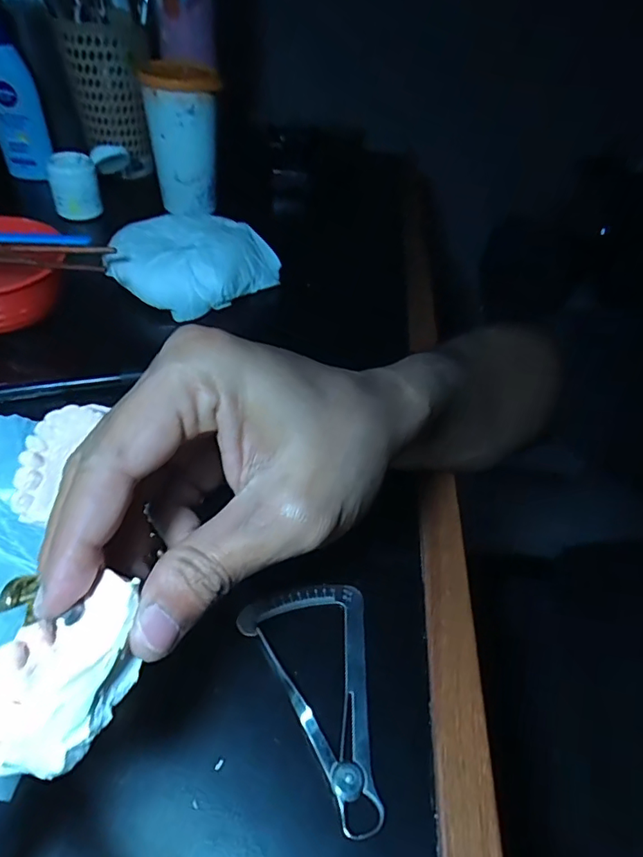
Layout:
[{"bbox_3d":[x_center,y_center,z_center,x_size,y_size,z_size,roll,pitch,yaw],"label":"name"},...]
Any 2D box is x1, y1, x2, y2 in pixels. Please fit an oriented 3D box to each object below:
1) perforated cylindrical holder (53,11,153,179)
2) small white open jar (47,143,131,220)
[{"bbox_3d":[-0.231,-0.363,0.557,0.084,0.135,0.083,-4,48,-17],"label":"perforated cylindrical holder"},{"bbox_3d":[-0.232,-0.251,0.512,0.042,0.055,0.081,29,47,14],"label":"small white open jar"}]

